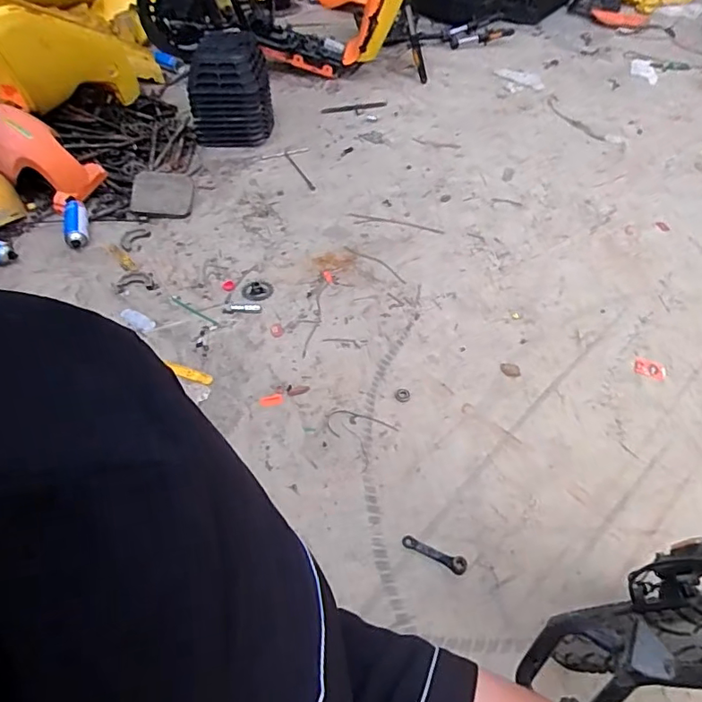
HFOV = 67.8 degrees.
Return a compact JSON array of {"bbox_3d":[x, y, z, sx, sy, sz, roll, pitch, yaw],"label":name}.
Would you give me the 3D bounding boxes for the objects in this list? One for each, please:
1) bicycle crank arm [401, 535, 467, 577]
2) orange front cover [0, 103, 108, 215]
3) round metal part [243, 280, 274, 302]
[{"bbox_3d":[0.156,0.377,0.976,0.125,0.015,0.032,22,52,18],"label":"bicycle crank arm"},{"bbox_3d":[-0.923,-0.570,1.513,0.355,0.125,0.170,34,47,-20],"label":"orange front cover"},{"bbox_3d":[-0.249,-0.162,1.409,0.082,0.009,0.070,-26,54,-22],"label":"round metal part"}]

